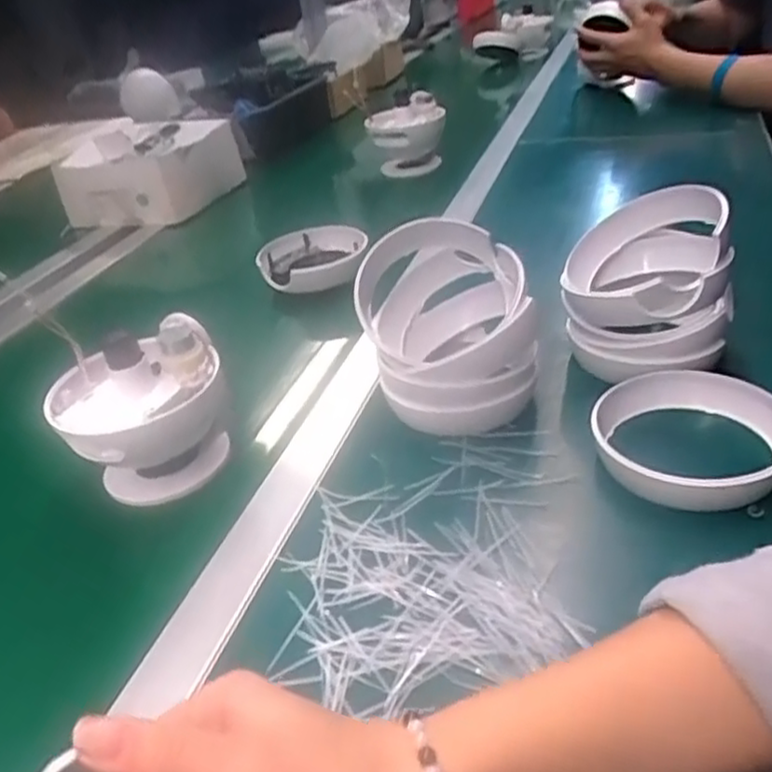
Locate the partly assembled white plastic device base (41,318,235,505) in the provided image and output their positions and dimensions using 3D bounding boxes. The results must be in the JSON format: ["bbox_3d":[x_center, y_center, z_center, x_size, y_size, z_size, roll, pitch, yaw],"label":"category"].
[{"bbox_3d":[-0.165,0.022,0.501,0.124,0.107,0.097,-17,35,-15],"label":"partly assembled white plastic device base"}]

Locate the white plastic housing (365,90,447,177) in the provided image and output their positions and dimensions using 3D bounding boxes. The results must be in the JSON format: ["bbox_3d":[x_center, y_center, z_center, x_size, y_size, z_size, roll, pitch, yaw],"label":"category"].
[{"bbox_3d":[0.032,-0.358,1.024,0.110,0.099,0.084,-12,34,-6],"label":"white plastic housing"}]

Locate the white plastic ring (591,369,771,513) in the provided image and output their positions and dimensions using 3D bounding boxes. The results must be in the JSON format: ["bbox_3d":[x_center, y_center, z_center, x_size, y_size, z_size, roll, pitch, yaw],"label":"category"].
[{"bbox_3d":[0.195,0.034,0.456,0.119,0.032,0.115,-5,34,3],"label":"white plastic ring"}]

